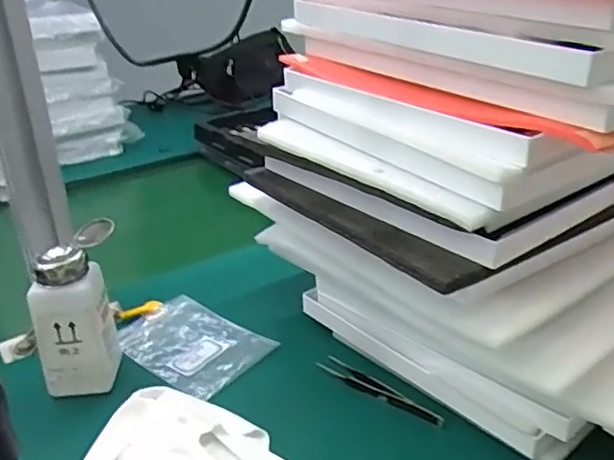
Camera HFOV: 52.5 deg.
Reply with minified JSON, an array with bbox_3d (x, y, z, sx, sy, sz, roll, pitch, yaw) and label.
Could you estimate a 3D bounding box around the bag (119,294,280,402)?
[{"bbox_3d":[-0.106,0.103,0.576,0.127,0.008,0.094,15,30,32],"label":"bag"}]

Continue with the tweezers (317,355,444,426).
[{"bbox_3d":[0.059,0.130,0.514,0.120,0.008,0.019,21,34,40],"label":"tweezers"}]

